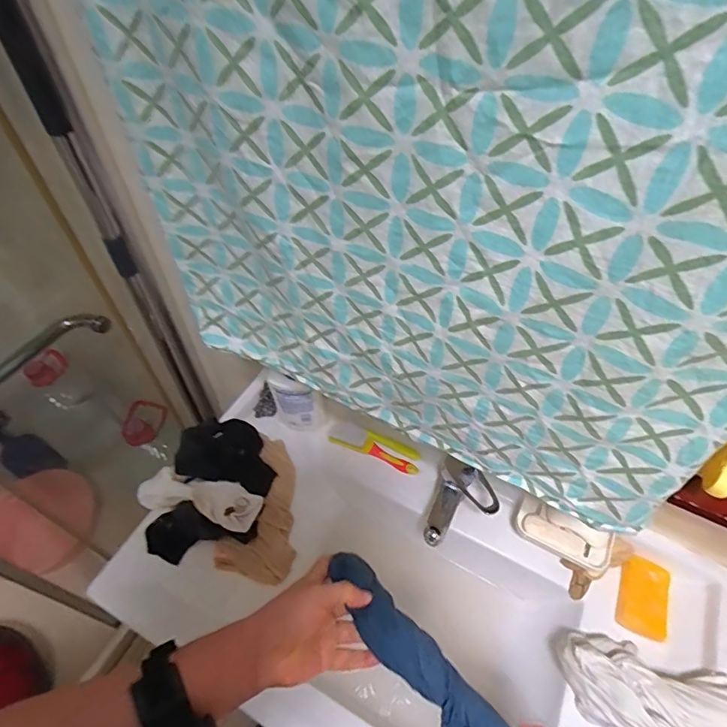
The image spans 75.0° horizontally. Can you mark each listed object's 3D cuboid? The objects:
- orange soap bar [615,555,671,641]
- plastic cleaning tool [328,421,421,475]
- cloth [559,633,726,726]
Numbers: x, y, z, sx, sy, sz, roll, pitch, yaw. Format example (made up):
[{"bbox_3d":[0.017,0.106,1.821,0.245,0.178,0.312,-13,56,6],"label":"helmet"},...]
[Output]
[{"bbox_3d":[0.409,0.339,0.687,0.060,0.032,0.098,18,53,13],"label":"orange soap bar"},{"bbox_3d":[0.019,0.150,0.859,0.170,0.023,0.049,20,54,15],"label":"plastic cleaning tool"},{"bbox_3d":[0.366,0.414,0.600,0.210,0.073,0.108,16,53,12],"label":"cloth"}]

